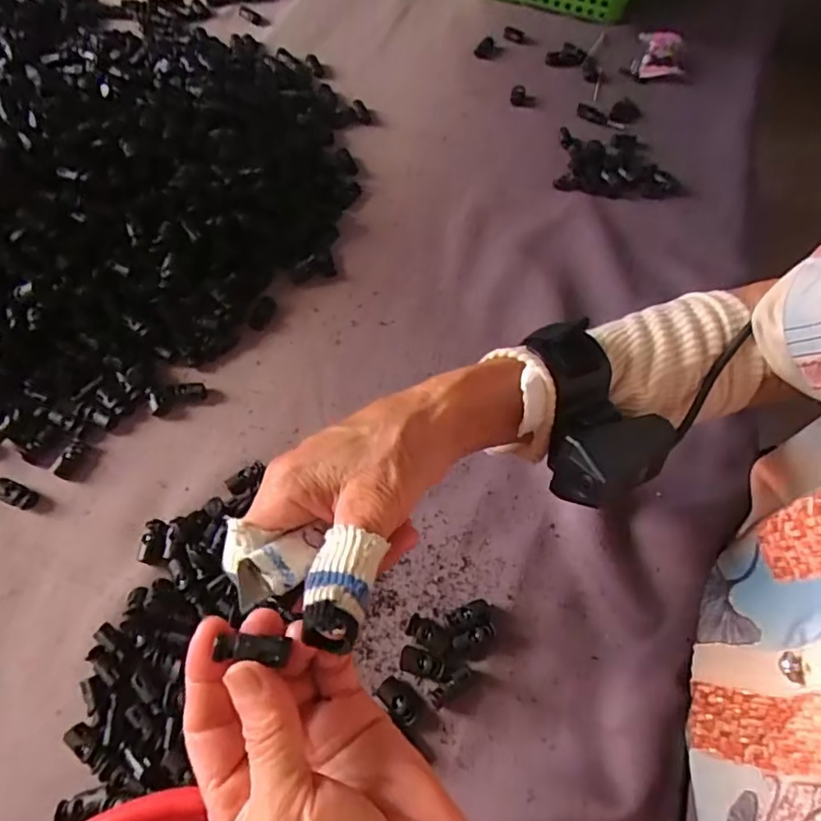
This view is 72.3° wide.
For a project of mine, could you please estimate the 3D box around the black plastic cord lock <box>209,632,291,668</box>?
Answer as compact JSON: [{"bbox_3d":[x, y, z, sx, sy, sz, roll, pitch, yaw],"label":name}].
[{"bbox_3d":[-0.057,0.086,0.204,0.024,0.008,0.009,2,62,6],"label":"black plastic cord lock"}]

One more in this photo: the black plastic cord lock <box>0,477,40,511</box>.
[{"bbox_3d":[-0.262,0.055,0.370,0.032,0.006,0.014,25,64,-3],"label":"black plastic cord lock"}]

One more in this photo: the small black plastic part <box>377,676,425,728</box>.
[{"bbox_3d":[-0.004,0.165,0.320,0.029,0.008,0.014,41,69,18],"label":"small black plastic part"}]

